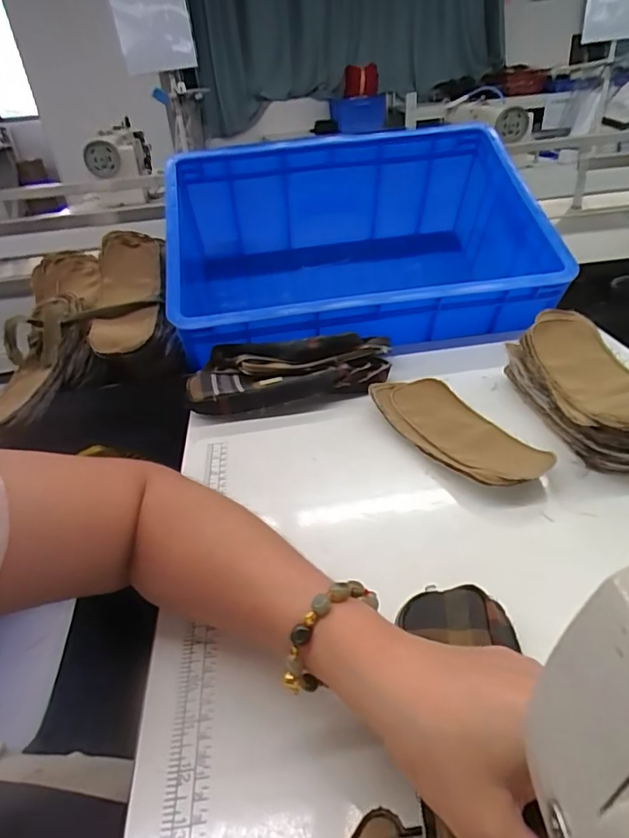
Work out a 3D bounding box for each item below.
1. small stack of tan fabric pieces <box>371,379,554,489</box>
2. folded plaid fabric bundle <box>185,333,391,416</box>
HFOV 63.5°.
[{"bbox_3d":[0.138,0.010,0.504,0.087,0.022,0.194,-23,37,-24],"label":"small stack of tan fabric pieces"},{"bbox_3d":[-0.027,-0.051,0.596,0.229,0.051,0.101,-4,34,3],"label":"folded plaid fabric bundle"}]

